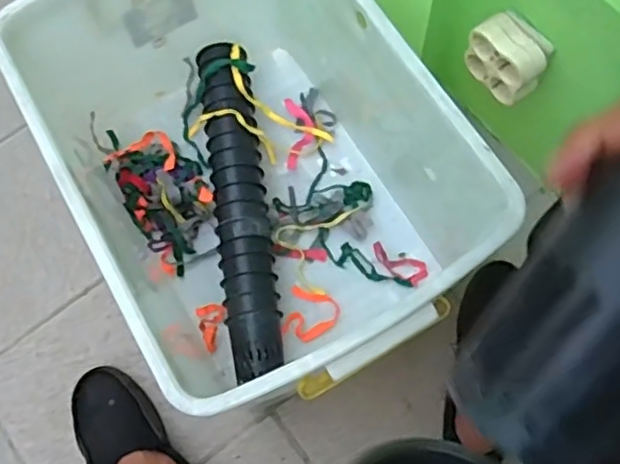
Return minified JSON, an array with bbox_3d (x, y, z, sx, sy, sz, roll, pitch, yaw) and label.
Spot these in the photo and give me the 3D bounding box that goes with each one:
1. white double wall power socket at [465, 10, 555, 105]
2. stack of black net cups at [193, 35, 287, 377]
[{"bbox_3d":[0.244,-0.215,0.803,0.054,0.086,0.094,-36,72,-11],"label":"white double wall power socket"},{"bbox_3d":[-0.095,-0.034,0.890,0.078,0.070,0.493,-8,69,-1],"label":"stack of black net cups"}]

